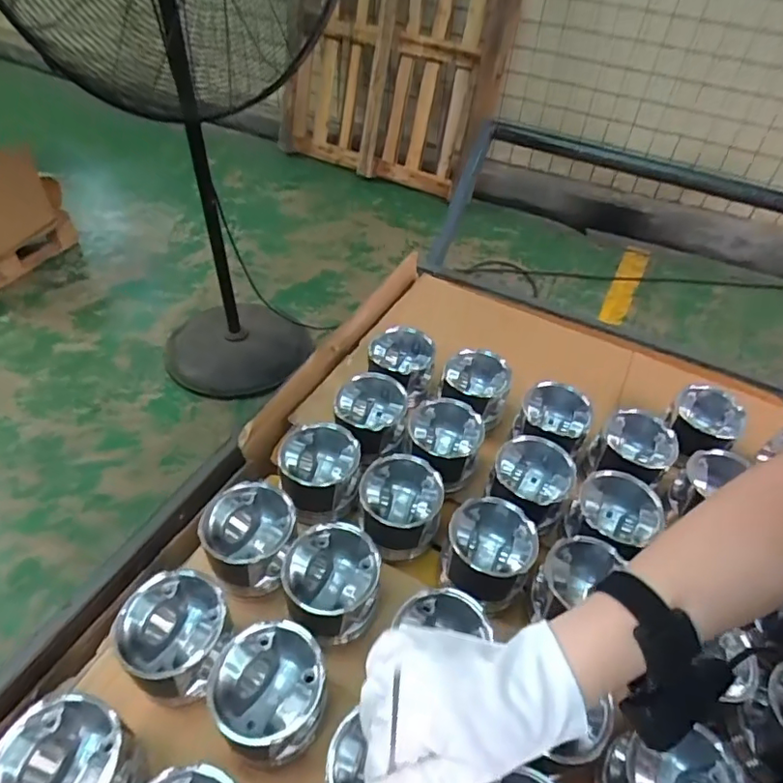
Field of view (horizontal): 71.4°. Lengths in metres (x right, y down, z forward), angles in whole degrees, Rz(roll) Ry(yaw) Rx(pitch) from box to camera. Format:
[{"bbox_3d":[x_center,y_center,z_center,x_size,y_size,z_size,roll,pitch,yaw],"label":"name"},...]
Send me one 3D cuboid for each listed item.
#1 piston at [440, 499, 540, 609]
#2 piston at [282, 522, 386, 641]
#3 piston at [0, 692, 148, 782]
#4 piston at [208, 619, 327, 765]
[{"bbox_3d":[0.102,0.179,0.591,0.091,0.076,0.104,16,47,10],"label":"piston"},{"bbox_3d":[-0.062,0.197,0.549,0.097,0.073,0.106,8,46,2],"label":"piston"},{"bbox_3d":[-0.254,0.303,0.433,0.097,0.075,0.099,12,46,6],"label":"piston"},{"bbox_3d":[-0.104,0.268,0.481,0.099,0.084,0.093,3,46,-3],"label":"piston"}]

